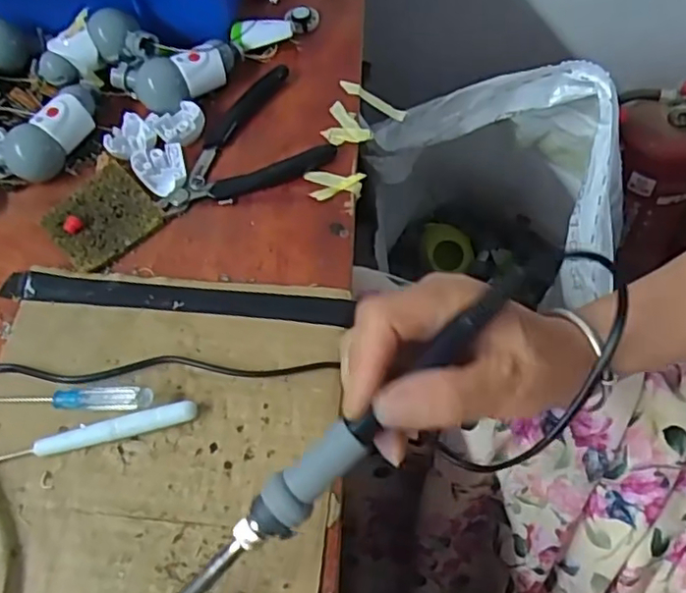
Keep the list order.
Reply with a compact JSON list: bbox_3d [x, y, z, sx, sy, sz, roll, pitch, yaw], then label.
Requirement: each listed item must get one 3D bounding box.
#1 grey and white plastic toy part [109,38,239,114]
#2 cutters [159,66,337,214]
[{"bbox_3d":[-0.111,-0.145,0.435,0.083,0.029,0.037,-17,59,-4],"label":"grey and white plastic toy part"},{"bbox_3d":[-0.072,-0.103,0.420,0.115,0.010,0.089,-27,60,-10],"label":"cutters"}]

